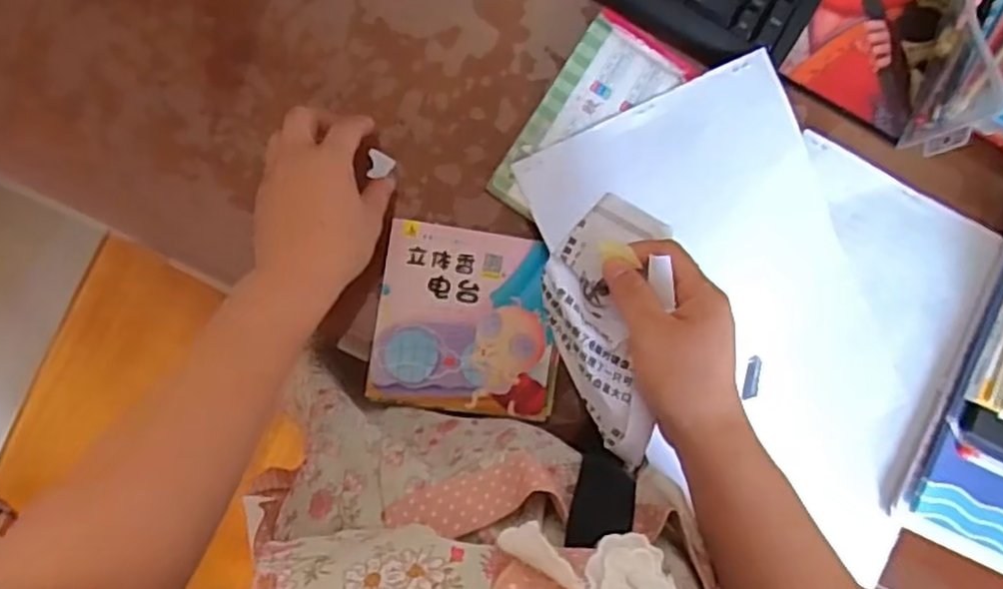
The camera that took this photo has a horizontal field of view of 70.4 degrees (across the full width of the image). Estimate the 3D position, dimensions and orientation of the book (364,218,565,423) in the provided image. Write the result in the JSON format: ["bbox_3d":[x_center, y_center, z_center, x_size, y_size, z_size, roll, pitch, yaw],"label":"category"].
[{"bbox_3d":[-0.022,0.019,0.510,0.130,0.009,0.128,8,89,-5],"label":"book"}]

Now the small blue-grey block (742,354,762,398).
[{"bbox_3d":[0.191,0.063,0.540,0.010,0.010,0.033,4,90,-5],"label":"small blue-grey block"}]

